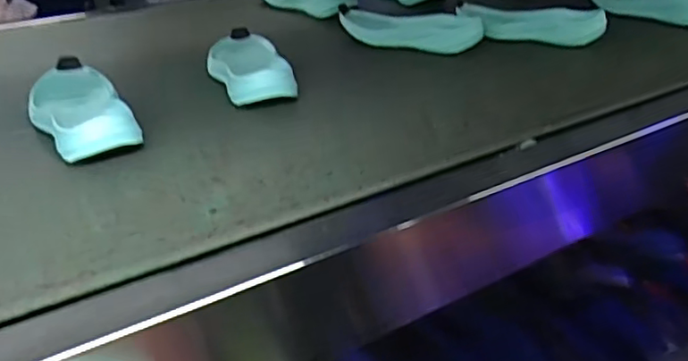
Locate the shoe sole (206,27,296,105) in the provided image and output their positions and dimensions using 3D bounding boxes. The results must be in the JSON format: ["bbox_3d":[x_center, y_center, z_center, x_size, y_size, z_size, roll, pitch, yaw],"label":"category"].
[{"bbox_3d":[-0.115,-0.138,0.720,0.080,0.036,0.188,-10,37,-14],"label":"shoe sole"}]

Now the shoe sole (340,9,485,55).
[{"bbox_3d":[0.087,-0.207,0.841,0.202,0.041,0.070,19,40,24],"label":"shoe sole"}]

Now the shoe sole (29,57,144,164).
[{"bbox_3d":[-0.260,-0.071,0.603,0.079,0.035,0.188,-19,40,-24],"label":"shoe sole"}]

